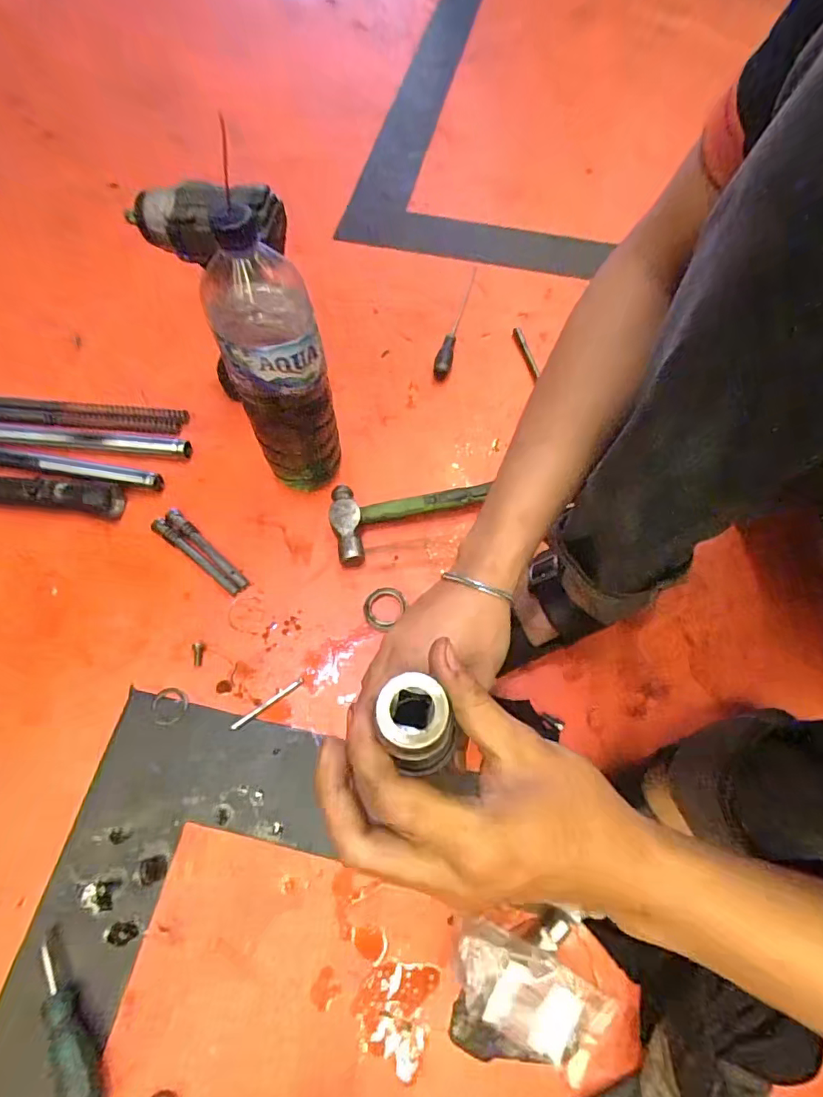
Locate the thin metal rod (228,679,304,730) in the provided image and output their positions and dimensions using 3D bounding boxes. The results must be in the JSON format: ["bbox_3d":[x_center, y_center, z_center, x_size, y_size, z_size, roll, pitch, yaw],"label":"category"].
[{"bbox_3d":[-0.147,0.158,0.515,0.083,0.004,0.008,-33,70,-15],"label":"thin metal rod"}]

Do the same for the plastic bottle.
[{"bbox_3d":[-0.127,-0.160,0.502,0.084,0.304,0.070,-18,67,-9],"label":"plastic bottle"}]

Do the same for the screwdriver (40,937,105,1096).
[{"bbox_3d":[-0.276,0.381,0.399,0.023,0.024,0.124,-35,71,-15],"label":"screwdriver"}]

